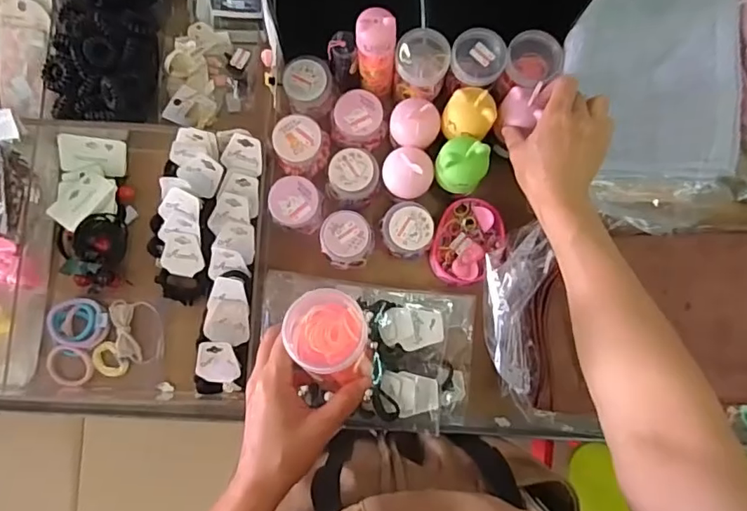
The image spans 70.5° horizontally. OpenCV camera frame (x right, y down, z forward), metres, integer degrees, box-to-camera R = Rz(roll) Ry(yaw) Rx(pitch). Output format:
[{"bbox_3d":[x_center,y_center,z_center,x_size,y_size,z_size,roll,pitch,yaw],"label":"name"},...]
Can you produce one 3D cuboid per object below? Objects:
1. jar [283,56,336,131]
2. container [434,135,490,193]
[{"bbox_3d":[-0.071,-0.186,0.596,0.055,0.042,0.057,0,84,-2],"label":"jar"},{"bbox_3d":[0.089,-0.093,0.540,0.050,0.047,0.048,0,84,-2],"label":"container"}]

